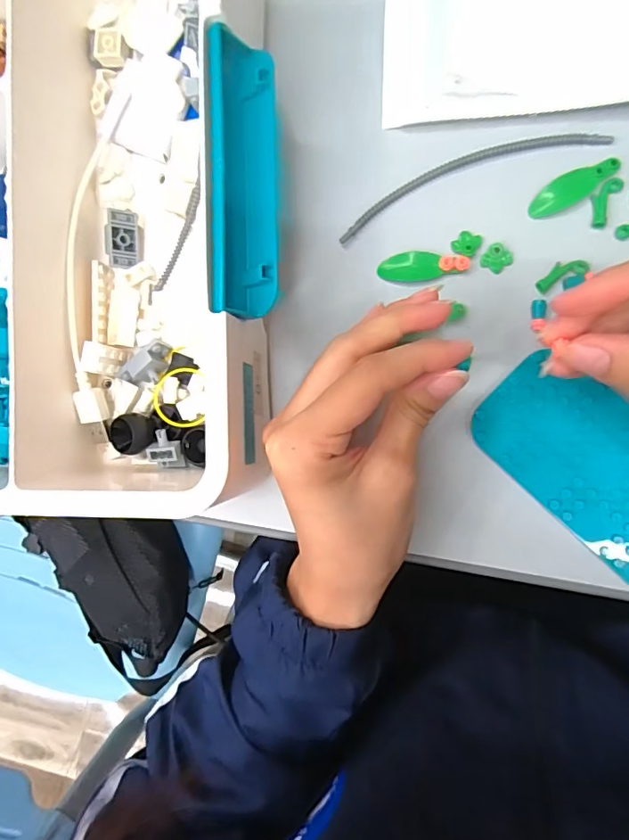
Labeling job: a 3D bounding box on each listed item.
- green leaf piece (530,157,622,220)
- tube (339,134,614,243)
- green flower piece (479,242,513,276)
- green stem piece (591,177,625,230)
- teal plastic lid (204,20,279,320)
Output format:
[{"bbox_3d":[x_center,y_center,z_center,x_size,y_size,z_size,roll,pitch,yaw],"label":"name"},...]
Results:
[{"bbox_3d":[0.132,-0.119,0.254,0.045,0.004,0.016,-27,83,8],"label":"green leaf piece"},{"bbox_3d":[0.080,-0.131,0.267,0.142,0.008,0.024,-18,85,9],"label":"tube"},{"bbox_3d":[0.096,-0.084,0.261,0.014,0.004,0.013,35,94,10],"label":"green flower piece"},{"bbox_3d":[0.145,-0.110,0.251,0.012,0.004,0.027,23,92,10],"label":"green stem piece"},{"bbox_3d":[-0.032,-0.109,0.225,0.028,0.023,0.122,-1,88,10],"label":"teal plastic lid"}]

